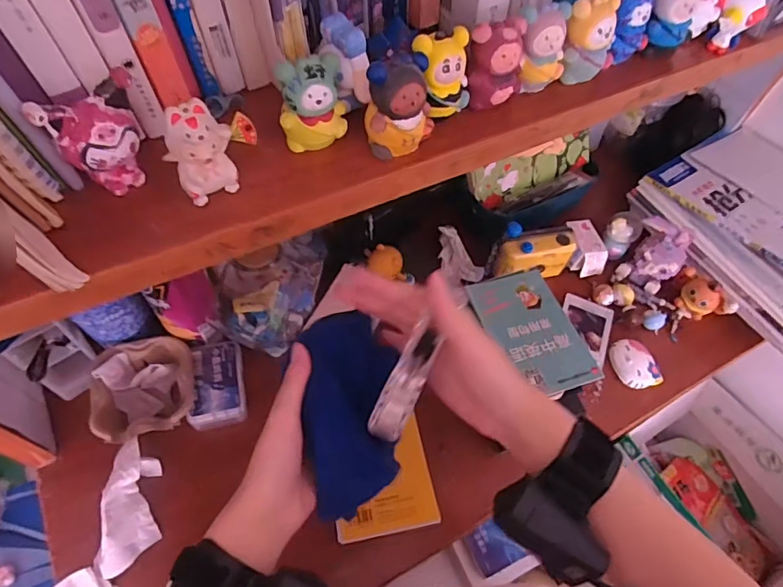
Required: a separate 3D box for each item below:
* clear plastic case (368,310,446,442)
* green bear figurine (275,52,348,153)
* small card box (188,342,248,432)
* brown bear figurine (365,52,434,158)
[{"bbox_3d":[0.010,0.063,0.345,0.024,0.007,0.081,28,95,12],"label":"clear plastic case"},{"bbox_3d":[-0.046,-0.113,0.294,0.036,0.046,0.035,-4,58,-7],"label":"green bear figurine"},{"bbox_3d":[-0.196,0.099,0.568,0.058,0.021,0.096,-10,59,-11],"label":"small card box"},{"bbox_3d":[0.004,-0.112,0.298,0.037,0.055,0.034,-11,42,-8],"label":"brown bear figurine"}]

